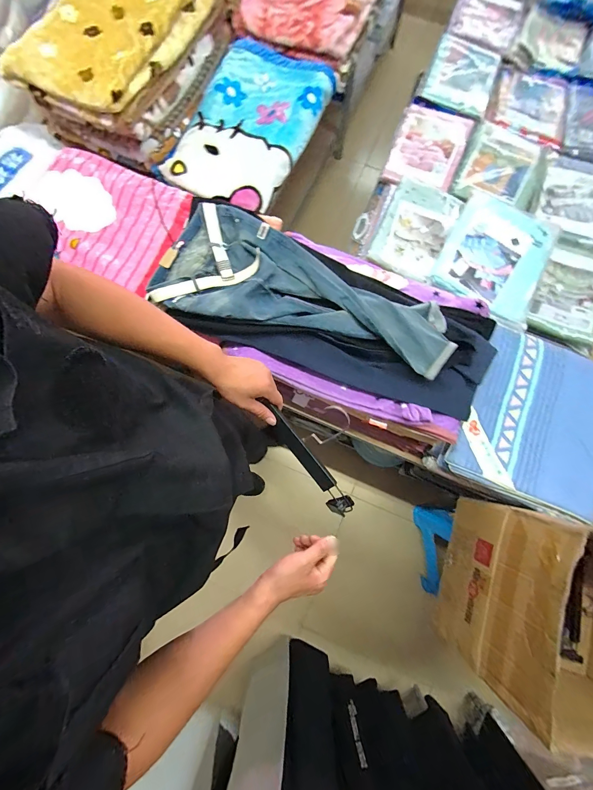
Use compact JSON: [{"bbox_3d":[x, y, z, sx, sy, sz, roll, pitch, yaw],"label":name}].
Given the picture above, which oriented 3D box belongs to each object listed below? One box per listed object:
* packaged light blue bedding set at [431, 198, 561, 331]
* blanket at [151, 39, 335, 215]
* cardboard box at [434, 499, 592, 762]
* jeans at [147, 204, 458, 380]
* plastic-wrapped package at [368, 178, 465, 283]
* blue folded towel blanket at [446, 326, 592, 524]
[{"bbox_3d":[0.670,-0.462,1.025,0.326,0.054,0.432,25,80,5],"label":"packaged light blue bedding set"},{"bbox_3d":[-0.186,-1.042,1.198,0.458,0.091,0.694,27,80,5],"label":"blanket"},{"bbox_3d":[0.712,0.574,0.777,0.506,0.429,0.469,22,79,4],"label":"cardboard box"},{"bbox_3d":[0.037,-0.284,0.857,0.824,0.100,0.326,20,79,4],"label":"jeans"},{"bbox_3d":[0.399,-0.560,1.046,0.225,0.030,0.375,27,80,5],"label":"plastic-wrapped package"},{"bbox_3d":[0.740,0.065,0.929,0.430,0.055,0.502,23,79,4],"label":"blue folded towel blanket"}]

